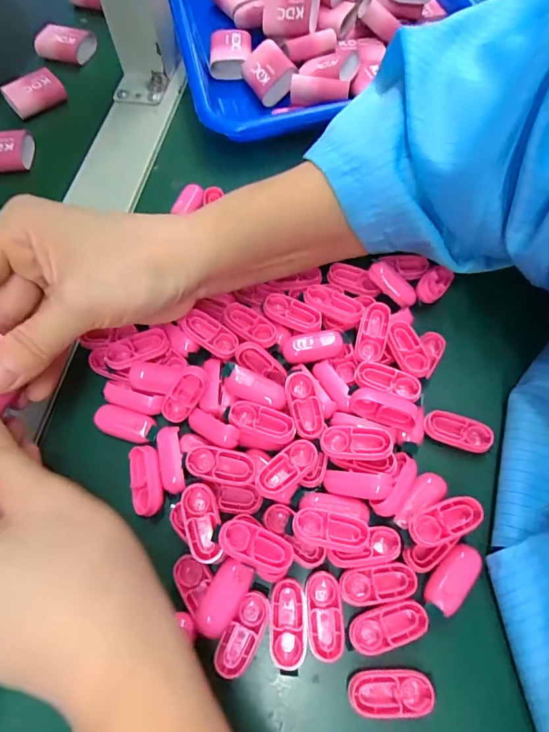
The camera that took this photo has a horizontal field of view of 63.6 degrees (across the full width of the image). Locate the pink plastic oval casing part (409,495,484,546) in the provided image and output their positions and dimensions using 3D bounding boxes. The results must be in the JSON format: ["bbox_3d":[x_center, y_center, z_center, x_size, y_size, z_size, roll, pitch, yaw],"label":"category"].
[{"bbox_3d":[0.079,0.071,0.205,0.034,0.010,0.015,-19,65,-7],"label":"pink plastic oval casing part"}]

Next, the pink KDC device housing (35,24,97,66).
[{"bbox_3d":[-0.190,-0.292,0.400,0.044,0.018,0.034,13,65,8],"label":"pink KDC device housing"}]

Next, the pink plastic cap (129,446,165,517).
[{"bbox_3d":[-0.064,0.056,0.218,0.015,0.005,0.033,-15,65,-6],"label":"pink plastic cap"}]

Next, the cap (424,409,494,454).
[{"bbox_3d":[0.096,0.034,0.231,0.034,0.004,0.016,19,66,10],"label":"cap"}]

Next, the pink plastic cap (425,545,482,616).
[{"bbox_3d":[0.081,0.095,0.199,0.015,0.004,0.032,38,71,18],"label":"pink plastic cap"}]

